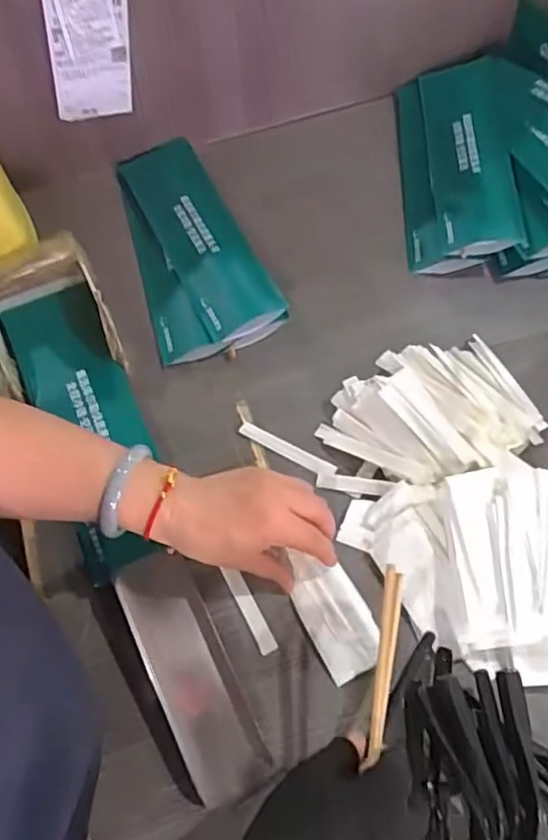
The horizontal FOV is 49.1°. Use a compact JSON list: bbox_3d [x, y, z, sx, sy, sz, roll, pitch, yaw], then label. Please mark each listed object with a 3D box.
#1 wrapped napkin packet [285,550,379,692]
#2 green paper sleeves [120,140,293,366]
[{"bbox_3d":[0.044,0.146,0.452,0.046,0.012,0.090,-27,65,-10],"label":"wrapped napkin packet"},{"bbox_3d":[-0.086,-0.188,0.620,0.121,0.037,0.278,-17,64,-5],"label":"green paper sleeves"}]

